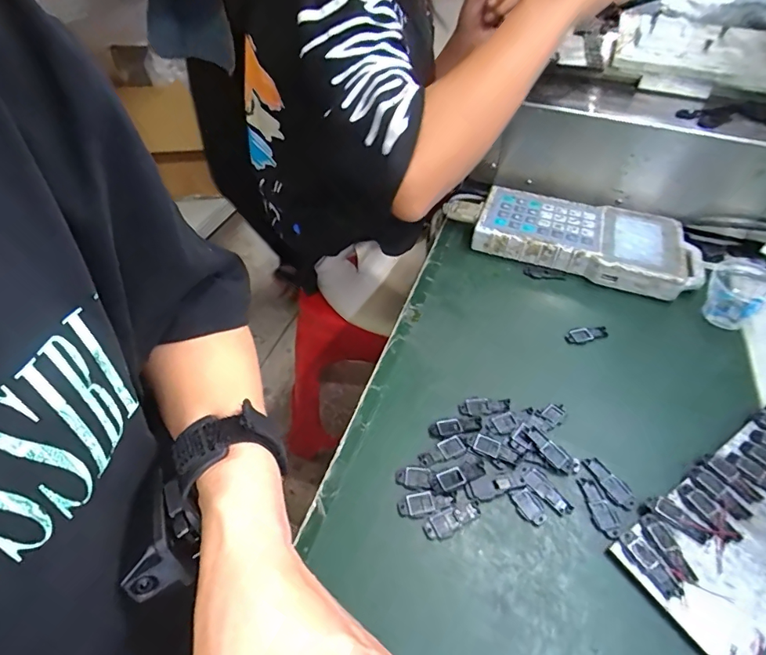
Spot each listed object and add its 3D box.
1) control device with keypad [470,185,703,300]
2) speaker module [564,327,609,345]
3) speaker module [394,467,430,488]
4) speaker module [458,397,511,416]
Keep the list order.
[{"bbox_3d":[0.212,-0.092,0.481,0.219,0.034,0.100,16,49,14],"label":"control device with keypad"},{"bbox_3d":[0.184,0.006,0.410,0.040,0.004,0.014,-11,48,-10],"label":"speaker module"},{"bbox_3d":[0.021,0.104,0.316,0.024,0.004,0.014,5,48,4],"label":"speaker module"},{"bbox_3d":[0.080,0.061,0.355,0.041,0.004,0.015,-2,47,-2],"label":"speaker module"}]

